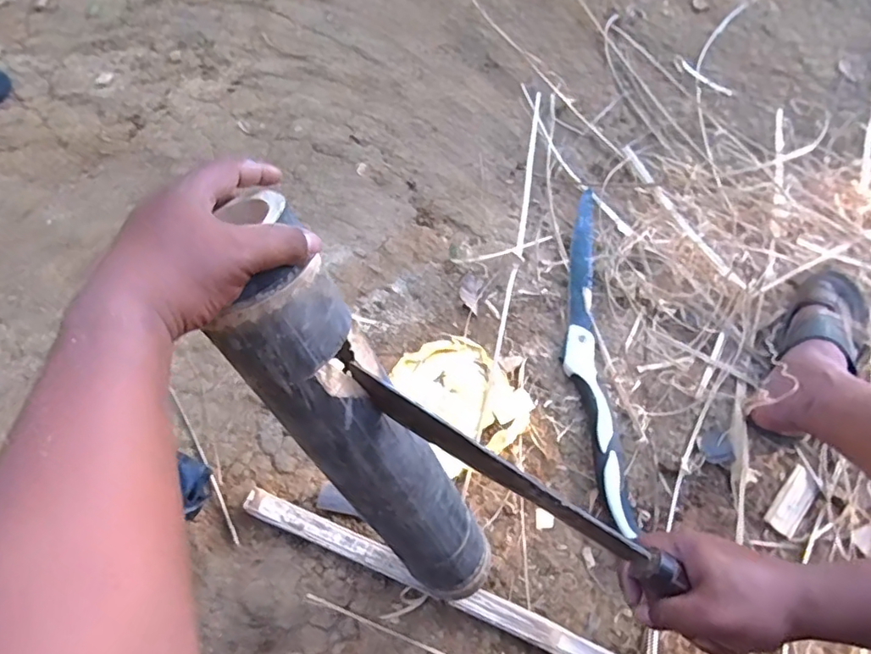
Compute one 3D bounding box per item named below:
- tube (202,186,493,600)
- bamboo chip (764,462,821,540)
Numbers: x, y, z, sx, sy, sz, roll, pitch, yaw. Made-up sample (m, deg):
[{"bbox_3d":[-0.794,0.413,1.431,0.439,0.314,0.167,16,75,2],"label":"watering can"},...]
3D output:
[{"bbox_3d":[-0.050,0.109,0.478,0.065,0.442,0.085,9,50,36],"label":"tube"},{"bbox_3d":[0.460,0.220,0.723,0.037,0.011,0.098,40,62,23],"label":"bamboo chip"}]

